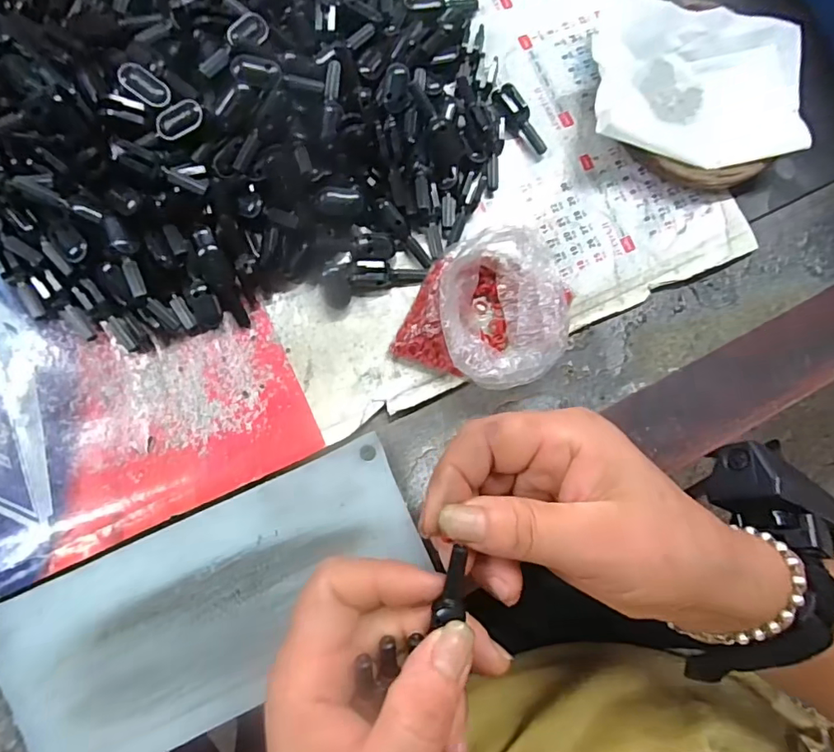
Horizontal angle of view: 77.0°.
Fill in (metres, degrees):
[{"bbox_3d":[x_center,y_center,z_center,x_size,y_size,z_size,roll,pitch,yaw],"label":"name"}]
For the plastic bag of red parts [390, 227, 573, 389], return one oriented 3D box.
[{"bbox_3d":[0.041,-0.038,0.270,0.076,0.035,0.087,25,81,-3],"label":"plastic bag of red parts"}]

